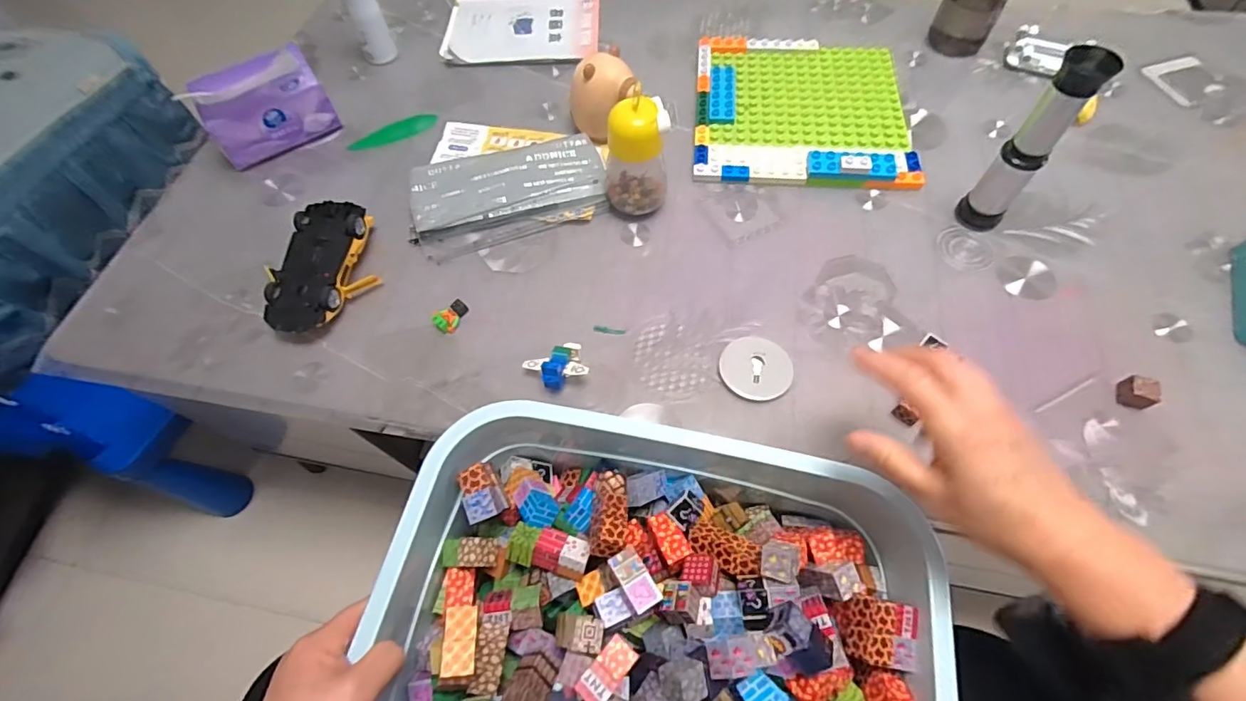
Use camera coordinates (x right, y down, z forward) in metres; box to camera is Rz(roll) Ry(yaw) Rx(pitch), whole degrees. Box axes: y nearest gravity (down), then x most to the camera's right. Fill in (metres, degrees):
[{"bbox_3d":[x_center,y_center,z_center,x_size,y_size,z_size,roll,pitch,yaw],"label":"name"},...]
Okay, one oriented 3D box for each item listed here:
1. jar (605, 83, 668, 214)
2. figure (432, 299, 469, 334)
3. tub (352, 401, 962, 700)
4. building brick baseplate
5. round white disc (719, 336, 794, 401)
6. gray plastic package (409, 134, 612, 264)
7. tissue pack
[{"bbox_3d":[0.014,-0.204,0.548,0.064,0.129,0.065,-1,63,1],"label":"jar"},{"bbox_3d":[-0.173,-0.036,0.525,0.021,0.015,0.036,21,66,11],"label":"figure"},{"bbox_3d":[0.028,0.198,0.375,0.370,0.098,0.306,8,64,5],"label":"tub"},{"bbox_3d":[0.220,-0.305,0.643,0.252,0.028,0.252,4,64,4],"label":"building brick baseplate"},{"bbox_3d":[0.125,0.016,0.492,0.065,0.007,0.063,-1,63,1],"label":"round white disc"},{"bbox_3d":[-0.127,-0.174,0.585,0.213,0.012,0.111,-12,84,-5],"label":"gray plastic package"},{"bbox_3d":[-0.425,-0.288,0.622,0.136,0.100,0.055,-35,68,-15],"label":"tissue pack"}]

